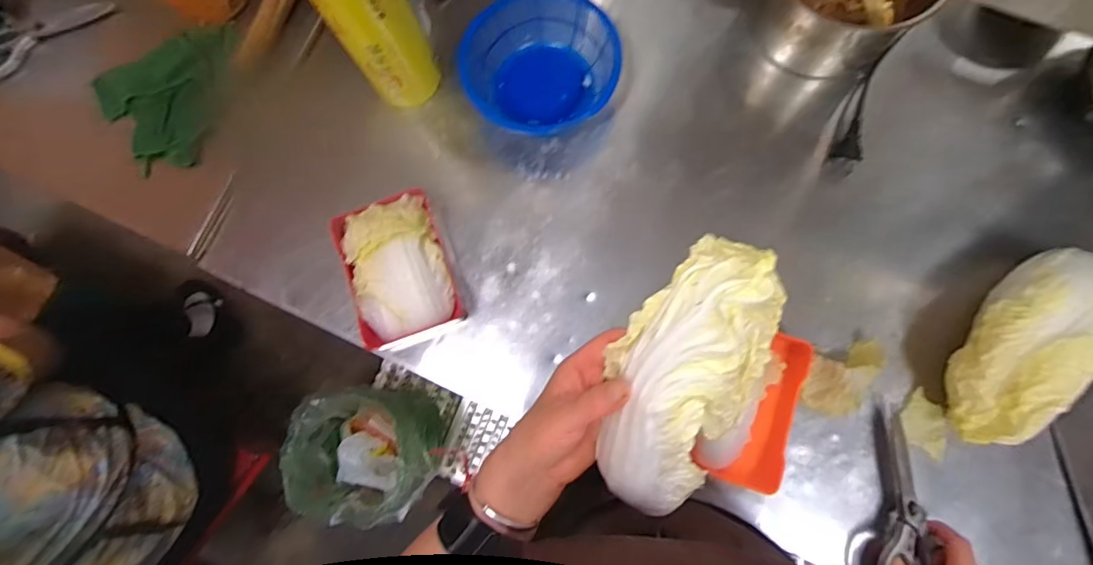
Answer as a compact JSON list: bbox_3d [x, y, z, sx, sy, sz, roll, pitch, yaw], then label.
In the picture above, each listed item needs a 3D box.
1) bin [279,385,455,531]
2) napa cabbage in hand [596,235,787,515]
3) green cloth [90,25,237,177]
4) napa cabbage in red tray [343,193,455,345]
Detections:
[{"bbox_3d":[-0.388,0.381,1.180,0.275,0.372,0.239,2,81,5],"label":"bin"},{"bbox_3d":[0.090,0.067,0.342,0.088,0.066,0.194,22,102,7],"label":"napa cabbage in hand"},{"bbox_3d":[-0.463,-0.229,0.635,0.180,0.058,0.127,-27,80,0],"label":"green cloth"},{"bbox_3d":[-0.171,-0.017,0.587,0.103,0.056,0.147,-18,80,1],"label":"napa cabbage in red tray"}]

